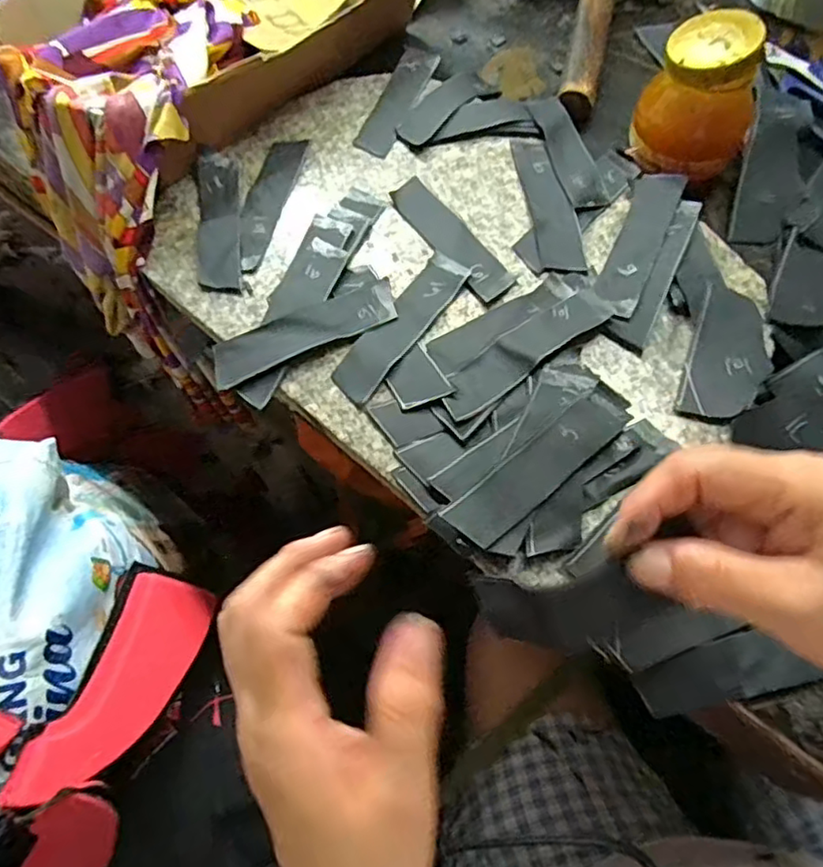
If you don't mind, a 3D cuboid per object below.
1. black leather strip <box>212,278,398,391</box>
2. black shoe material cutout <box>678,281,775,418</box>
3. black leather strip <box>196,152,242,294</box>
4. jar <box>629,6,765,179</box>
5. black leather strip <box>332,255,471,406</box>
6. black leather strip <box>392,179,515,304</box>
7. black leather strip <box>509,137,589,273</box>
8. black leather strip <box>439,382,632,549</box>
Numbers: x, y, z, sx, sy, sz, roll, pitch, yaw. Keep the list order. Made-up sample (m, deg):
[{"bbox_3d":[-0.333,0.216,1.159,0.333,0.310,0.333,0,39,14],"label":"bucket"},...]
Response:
[{"bbox_3d":[-0.066,-0.064,0.387,0.117,0.006,0.029,-22,67,-10],"label":"black leather strip"},{"bbox_3d":[0.191,-0.046,0.373,0.045,0.005,0.091,20,68,6],"label":"black shoe material cutout"},{"bbox_3d":[-0.134,-0.148,0.435,0.028,0.008,0.122,-7,64,-4],"label":"black leather strip"},{"bbox_3d":[0.191,-0.217,0.417,0.062,0.094,0.066,-36,70,-16],"label":"jar"},{"bbox_3d":[-0.006,-0.068,0.391,0.030,0.004,0.115,32,72,18],"label":"black leather strip"},{"bbox_3d":[0.026,-0.133,0.422,0.028,0.004,0.114,-31,65,-10],"label":"black leather strip"},{"bbox_3d":[0.094,-0.161,0.431,0.028,0.004,0.127,-11,63,8],"label":"black leather strip"},{"bbox_3d":[0.071,0.015,0.338,0.120,0.005,0.028,-38,75,-13],"label":"black leather strip"}]

